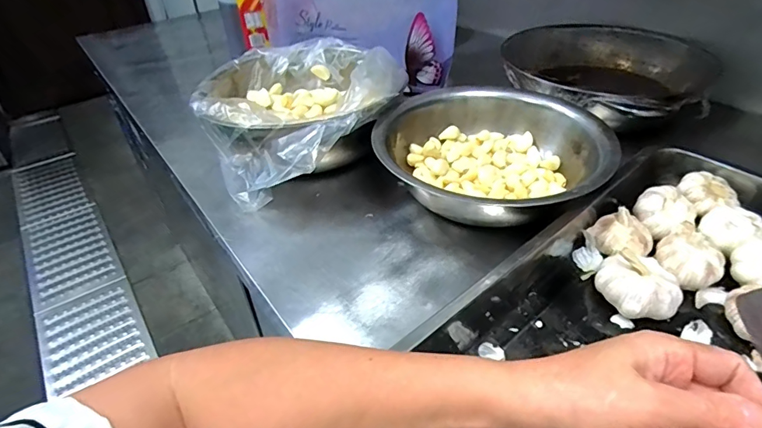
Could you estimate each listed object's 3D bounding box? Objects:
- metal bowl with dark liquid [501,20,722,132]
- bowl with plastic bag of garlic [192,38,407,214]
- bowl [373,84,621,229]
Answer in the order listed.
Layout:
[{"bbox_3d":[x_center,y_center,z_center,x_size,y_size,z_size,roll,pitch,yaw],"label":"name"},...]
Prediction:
[{"bbox_3d":[0.363,-0.235,0.739,0.312,0.077,0.311,-4,39,4],"label":"metal bowl with dark liquid"},{"bbox_3d":[-0.118,-0.143,0.655,0.279,0.126,0.292,-2,38,1],"label":"bowl with plastic bag of garlic"},{"bbox_3d":[0.137,-0.071,0.562,0.275,0.081,0.246,17,45,26],"label":"bowl"}]

